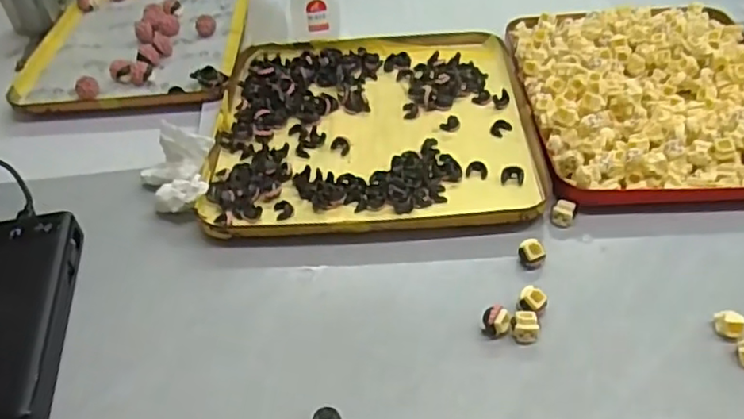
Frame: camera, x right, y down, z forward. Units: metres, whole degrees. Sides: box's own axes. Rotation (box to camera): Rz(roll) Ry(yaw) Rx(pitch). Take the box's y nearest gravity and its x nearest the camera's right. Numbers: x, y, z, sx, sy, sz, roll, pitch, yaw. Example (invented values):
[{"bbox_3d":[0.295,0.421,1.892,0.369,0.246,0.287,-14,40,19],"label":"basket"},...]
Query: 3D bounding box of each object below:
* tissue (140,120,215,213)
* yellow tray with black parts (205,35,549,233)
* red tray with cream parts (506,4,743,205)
[{"bbox_3d":[-0.138,-0.028,0.457,0.055,0.035,0.073,-20,46,-13],"label":"tissue"},{"bbox_3d":[-0.001,-0.074,0.508,0.239,0.014,0.246,-4,45,2],"label":"yellow tray with black parts"},{"bbox_3d":[0.222,-0.099,0.497,0.201,0.028,0.240,0,45,6],"label":"red tray with cream parts"}]

